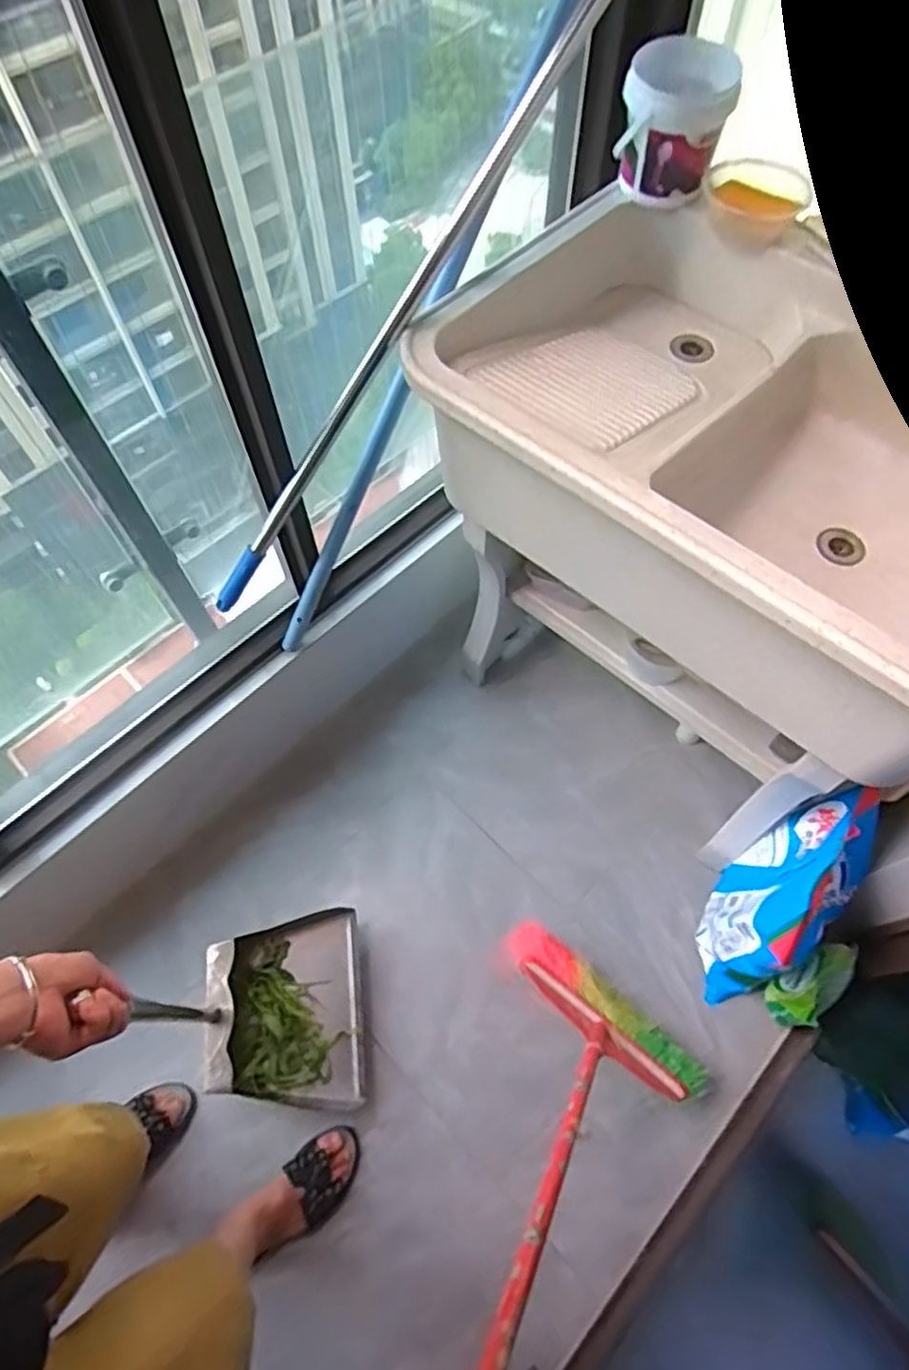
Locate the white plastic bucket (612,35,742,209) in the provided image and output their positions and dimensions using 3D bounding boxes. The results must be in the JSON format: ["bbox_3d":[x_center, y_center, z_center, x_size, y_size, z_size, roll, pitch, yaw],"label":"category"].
[{"bbox_3d":[0.301,-0.775,0.971,0.143,0.145,0.130,0,70,0],"label":"white plastic bucket"}]

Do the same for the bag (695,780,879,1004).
[{"bbox_3d":[0.549,0.340,1.111,0.348,0.343,0.181,-37,74,-12],"label":"bag"}]

